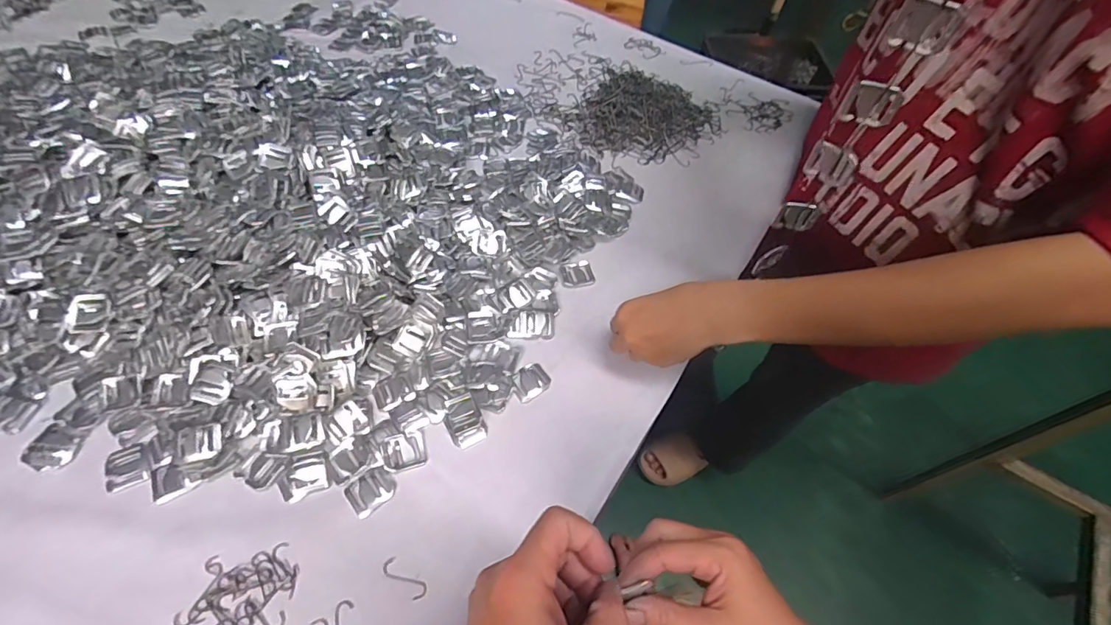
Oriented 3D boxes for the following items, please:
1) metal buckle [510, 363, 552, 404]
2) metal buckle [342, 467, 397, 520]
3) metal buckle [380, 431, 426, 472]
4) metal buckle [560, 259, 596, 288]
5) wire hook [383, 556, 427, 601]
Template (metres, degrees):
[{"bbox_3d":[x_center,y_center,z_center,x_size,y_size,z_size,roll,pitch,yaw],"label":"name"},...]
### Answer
[{"bbox_3d":[-0.024,0.065,0.477,0.036,0.005,0.030,-32,81,-20],"label":"metal buckle"},{"bbox_3d":[-0.149,0.143,0.413,0.037,0.004,0.031,-32,65,-22],"label":"metal buckle"},{"bbox_3d":[-0.128,0.116,0.429,0.035,0.005,0.030,-13,59,-13],"label":"metal buckle"},{"bbox_3d":[0.023,-0.041,0.544,0.037,0.004,0.032,-13,59,-12],"label":"metal buckle"},{"bbox_3d":[-0.113,0.200,0.382,0.038,0.004,0.013,35,61,17],"label":"wire hook"}]

